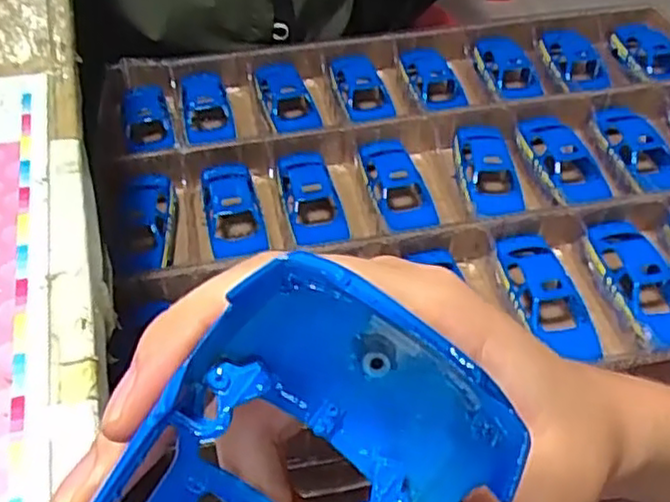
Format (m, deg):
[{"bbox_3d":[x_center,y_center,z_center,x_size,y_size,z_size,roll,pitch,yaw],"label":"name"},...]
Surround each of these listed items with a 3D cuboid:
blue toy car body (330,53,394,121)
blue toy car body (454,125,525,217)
[{"bbox_3d":[0.029,-0.172,0.751,0.050,0.035,0.091,-11,49,-10],"label":"blue toy car body"},{"bbox_3d":[0.145,-0.065,0.661,0.052,0.038,0.130,-2,48,-2],"label":"blue toy car body"}]

